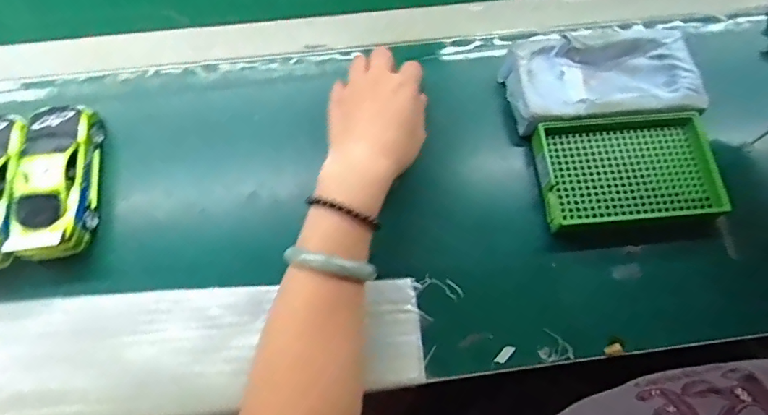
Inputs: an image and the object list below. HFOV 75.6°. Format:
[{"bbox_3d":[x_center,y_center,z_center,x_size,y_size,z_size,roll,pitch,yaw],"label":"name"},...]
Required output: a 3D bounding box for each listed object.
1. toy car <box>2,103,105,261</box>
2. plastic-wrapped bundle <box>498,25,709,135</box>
[{"bbox_3d":[-0.260,-0.024,0.395,0.048,0.031,0.131,-6,70,-3],"label":"toy car"},{"bbox_3d":[0.191,-0.115,0.434,0.160,0.027,0.082,-5,70,-3],"label":"plastic-wrapped bundle"}]

